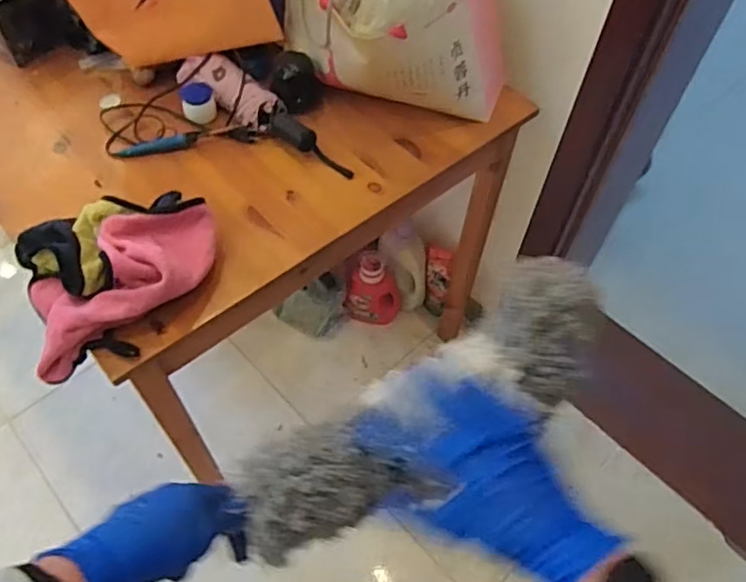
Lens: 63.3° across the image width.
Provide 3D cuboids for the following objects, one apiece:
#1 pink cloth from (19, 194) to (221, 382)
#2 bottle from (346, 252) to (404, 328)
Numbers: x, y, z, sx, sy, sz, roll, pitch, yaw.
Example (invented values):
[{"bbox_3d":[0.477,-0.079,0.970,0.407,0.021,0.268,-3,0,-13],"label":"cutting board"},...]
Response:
[{"bbox_3d":[-0.302,-0.022,0.728,0.230,0.097,0.193,-13,57,-11],"label":"pink cloth"},{"bbox_3d":[0.005,-0.001,1.503,0.131,0.196,0.087,7,55,2],"label":"bottle"}]

